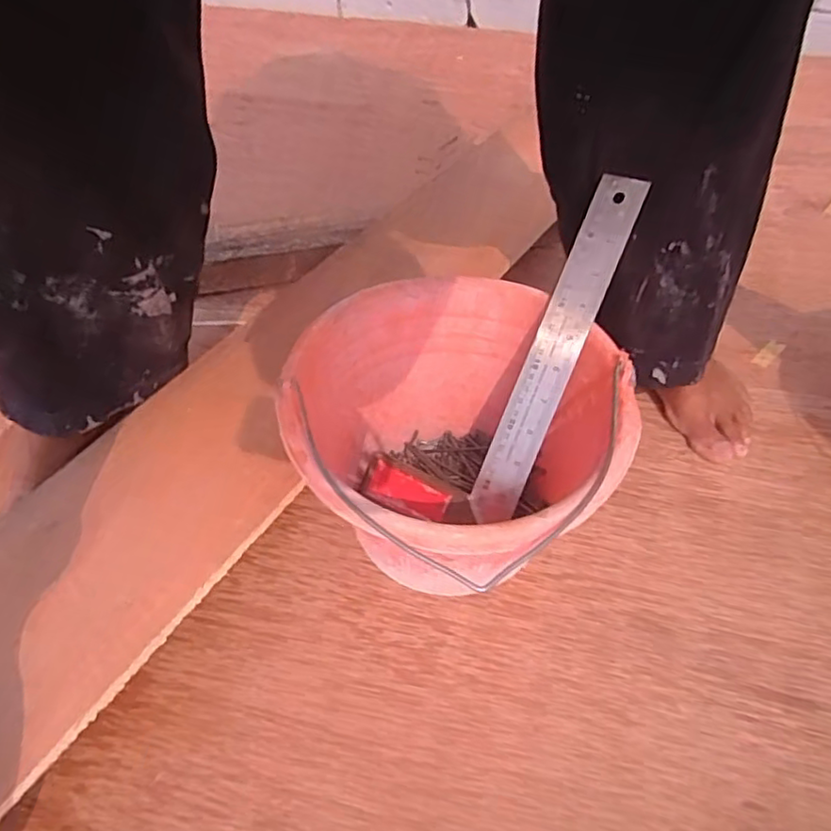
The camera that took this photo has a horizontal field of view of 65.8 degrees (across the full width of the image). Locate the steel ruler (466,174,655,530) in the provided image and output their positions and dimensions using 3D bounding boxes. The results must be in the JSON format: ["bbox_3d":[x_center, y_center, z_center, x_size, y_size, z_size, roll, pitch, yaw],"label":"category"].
[{"bbox_3d":[0.104,-0.048,0.480,0.037,0.005,0.269,24,94,27],"label":"steel ruler"}]

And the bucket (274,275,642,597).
[{"bbox_3d":[0.029,0.035,0.488,0.228,0.169,0.237,0,46,0],"label":"bucket"}]

